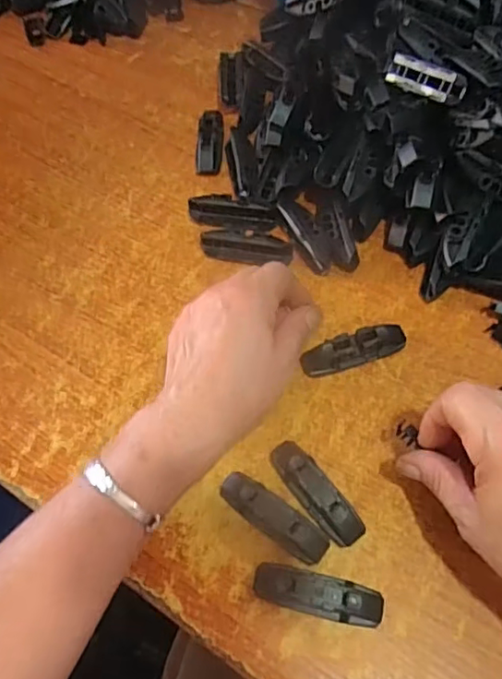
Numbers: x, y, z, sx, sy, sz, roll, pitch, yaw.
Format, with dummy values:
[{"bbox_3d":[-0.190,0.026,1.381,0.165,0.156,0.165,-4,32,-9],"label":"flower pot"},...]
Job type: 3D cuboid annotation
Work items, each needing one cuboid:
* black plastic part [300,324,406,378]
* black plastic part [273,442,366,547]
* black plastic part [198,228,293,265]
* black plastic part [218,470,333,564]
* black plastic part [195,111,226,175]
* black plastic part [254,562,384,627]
[{"bbox_3d":[0.072,0.007,0.394,0.073,0.019,0.020,-17,62,-6],"label":"black plastic part"},{"bbox_3d":[0.039,0.094,0.353,0.020,0.019,0.073,-32,65,-13],"label":"black plastic part"},{"bbox_3d":[-0.003,-0.070,0.442,0.071,0.019,0.018,11,63,9],"label":"black plastic part"},{"bbox_3d":[0.013,0.107,0.347,0.072,0.021,0.022,34,69,19],"label":"black plastic part"},{"bbox_3d":[-0.035,-0.171,0.494,0.023,0.020,0.059,1,62,4],"label":"black plastic part"},{"bbox_3d":[0.038,0.145,0.325,0.072,0.020,0.021,10,63,8],"label":"black plastic part"}]

